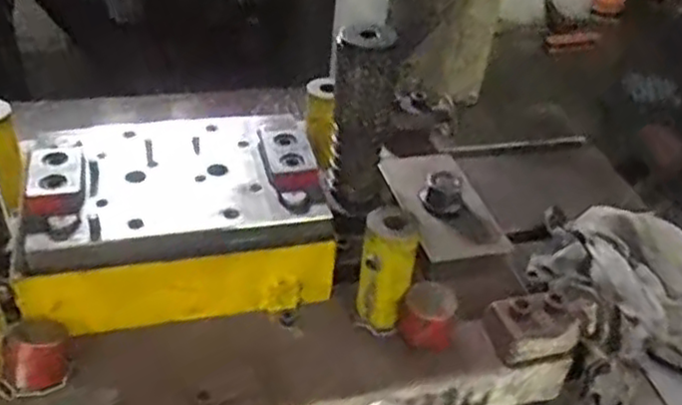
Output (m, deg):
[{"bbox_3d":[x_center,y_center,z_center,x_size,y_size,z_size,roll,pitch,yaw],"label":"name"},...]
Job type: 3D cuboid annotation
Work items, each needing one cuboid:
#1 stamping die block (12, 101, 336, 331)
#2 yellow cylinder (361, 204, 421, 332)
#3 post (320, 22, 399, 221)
[{"bbox_3d":[-0.137,0.002,0.593,0.235,0.088,0.188,-8,39,-17],"label":"stamping die block"},{"bbox_3d":[0.036,0.053,0.557,0.040,0.095,0.038,9,37,5],"label":"yellow cylinder"},{"bbox_3d":[0.016,-0.063,0.589,0.049,0.158,0.048,-17,42,-26],"label":"post"}]

